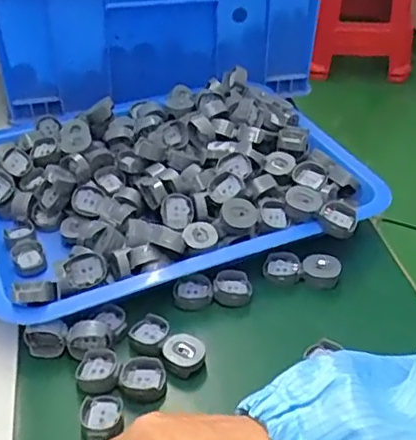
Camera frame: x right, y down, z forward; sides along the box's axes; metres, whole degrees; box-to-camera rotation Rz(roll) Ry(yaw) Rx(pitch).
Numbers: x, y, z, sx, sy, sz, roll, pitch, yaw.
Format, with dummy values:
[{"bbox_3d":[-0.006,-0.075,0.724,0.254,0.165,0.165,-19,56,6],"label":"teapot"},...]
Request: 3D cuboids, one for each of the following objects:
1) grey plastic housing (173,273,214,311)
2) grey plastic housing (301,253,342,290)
[{"bbox_3d":[-0.011,0.053,0.453,0.029,0.016,0.024,-1,38,-1],"label":"grey plastic housing"},{"bbox_3d":[0.087,0.040,0.469,0.029,0.015,0.023,9,39,11],"label":"grey plastic housing"}]

